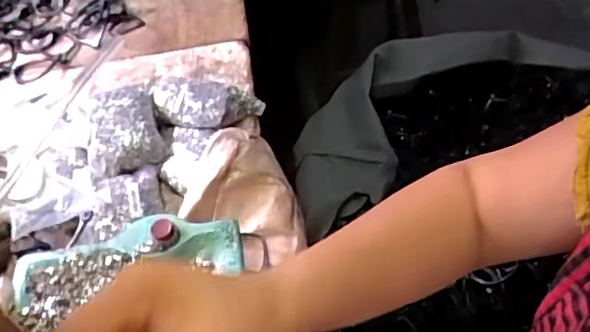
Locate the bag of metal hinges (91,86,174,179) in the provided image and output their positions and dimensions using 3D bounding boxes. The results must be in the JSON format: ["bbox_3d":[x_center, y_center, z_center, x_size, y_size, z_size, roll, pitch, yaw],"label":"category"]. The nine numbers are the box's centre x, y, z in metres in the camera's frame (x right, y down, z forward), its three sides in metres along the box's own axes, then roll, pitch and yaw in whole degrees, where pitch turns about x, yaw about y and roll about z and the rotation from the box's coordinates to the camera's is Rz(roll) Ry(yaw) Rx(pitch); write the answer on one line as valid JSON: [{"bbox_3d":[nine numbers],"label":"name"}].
[{"bbox_3d":[-0.185,-0.040,0.619,0.078,0.028,0.094,-21,52,-11],"label":"bag of metal hinges"}]

